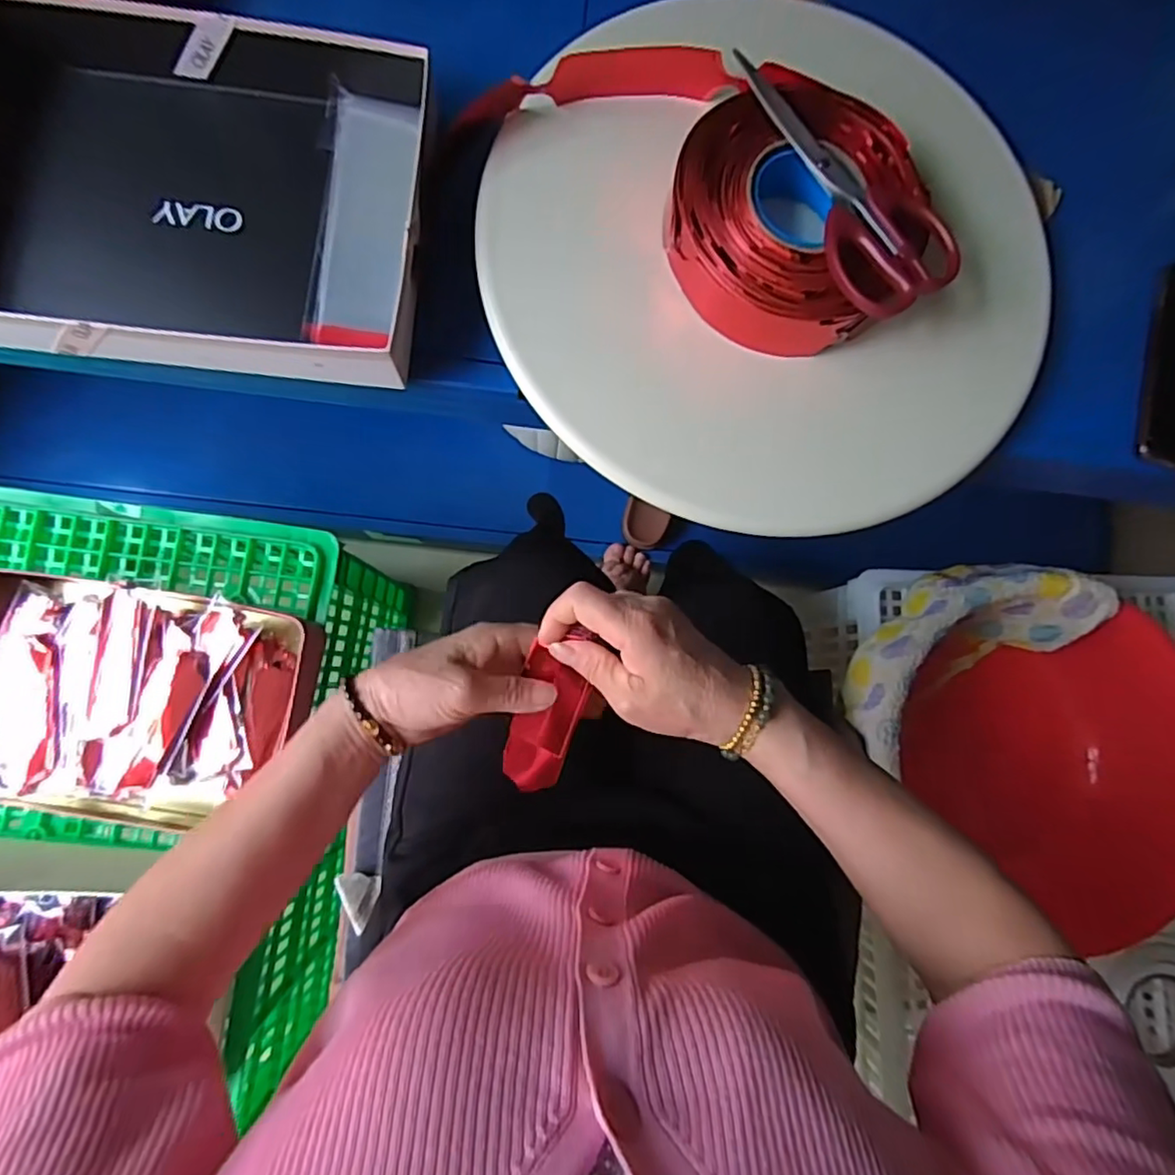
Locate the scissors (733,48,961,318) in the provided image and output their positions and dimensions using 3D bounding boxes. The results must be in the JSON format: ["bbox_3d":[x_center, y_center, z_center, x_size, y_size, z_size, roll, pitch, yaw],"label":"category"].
[{"bbox_3d":[0.170,-0.271,0.397,0.079,0.015,0.198,-21,84,-7],"label":"scissors"}]

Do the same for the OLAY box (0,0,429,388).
[{"bbox_3d":[-0.266,-0.265,0.415,0.310,0.067,0.237,3,82,-4],"label":"OLAY box"}]

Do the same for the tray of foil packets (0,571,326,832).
[{"bbox_3d":[-0.423,0.108,0.579,0.314,0.063,0.211,9,81,-3],"label":"tray of foil packets"}]

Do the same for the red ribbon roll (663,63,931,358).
[{"bbox_3d":[0.137,-0.251,0.416,0.161,0.050,0.179,27,81,0],"label":"red ribbon roll"}]

